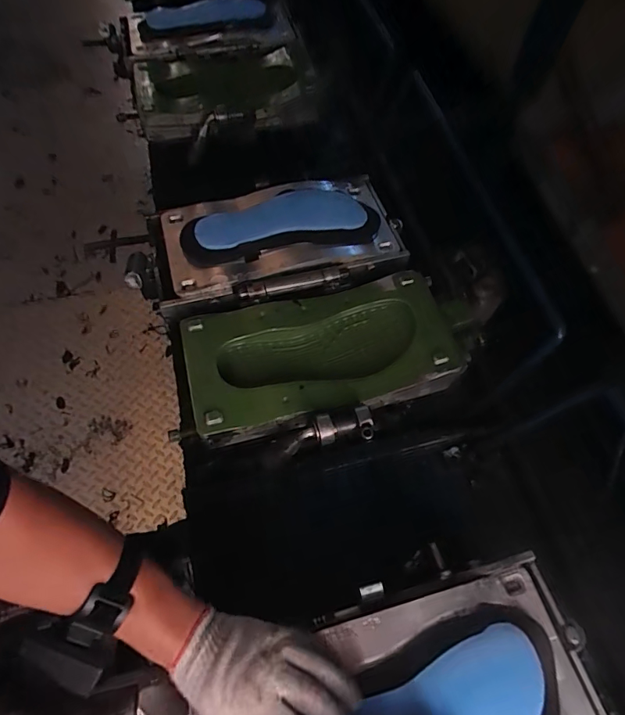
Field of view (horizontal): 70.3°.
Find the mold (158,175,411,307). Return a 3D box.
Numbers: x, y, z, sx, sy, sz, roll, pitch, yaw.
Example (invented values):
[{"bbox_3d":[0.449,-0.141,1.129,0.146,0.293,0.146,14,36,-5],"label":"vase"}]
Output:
[{"bbox_3d":[-0.048,-0.174,0.646,0.358,0.057,0.194,-13,61,-5],"label":"mold"}]

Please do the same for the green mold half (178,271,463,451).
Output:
[{"bbox_3d":[0.008,-0.007,0.579,0.327,0.050,0.164,-15,62,-5],"label":"green mold half"}]

